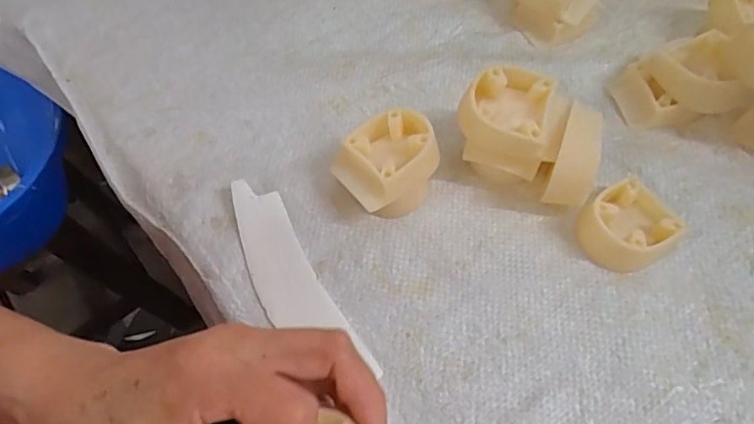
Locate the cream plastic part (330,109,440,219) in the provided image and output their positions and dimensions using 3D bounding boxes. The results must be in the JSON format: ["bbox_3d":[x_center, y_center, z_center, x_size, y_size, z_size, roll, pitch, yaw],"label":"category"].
[{"bbox_3d":[0.005,-0.028,0.314,0.049,0.043,0.056,37,67,21],"label":"cream plastic part"}]

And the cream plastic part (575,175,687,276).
[{"bbox_3d":[0.147,0.010,0.304,0.049,0.021,0.047,-37,65,-18],"label":"cream plastic part"}]

